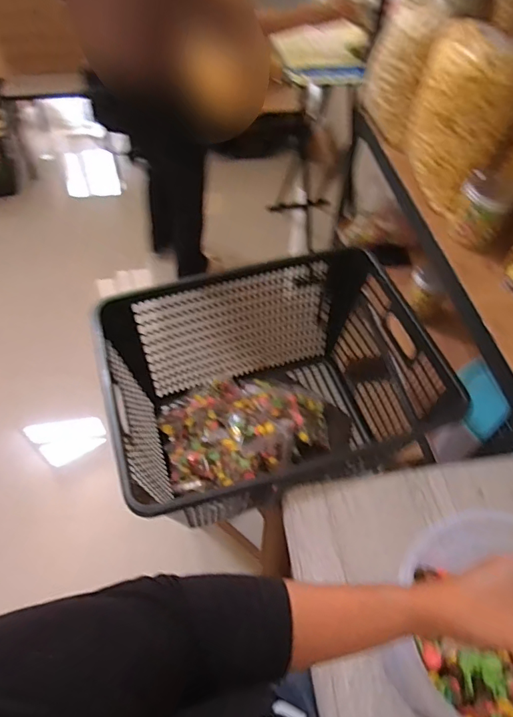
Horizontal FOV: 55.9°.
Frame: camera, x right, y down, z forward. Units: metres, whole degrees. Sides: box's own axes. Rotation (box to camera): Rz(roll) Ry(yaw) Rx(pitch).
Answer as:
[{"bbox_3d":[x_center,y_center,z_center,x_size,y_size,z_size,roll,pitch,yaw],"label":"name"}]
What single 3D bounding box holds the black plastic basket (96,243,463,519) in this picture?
[{"bbox_3d":[0.018,0.077,0.949,0.558,0.306,0.434,-17,57,-14],"label":"black plastic basket"}]

